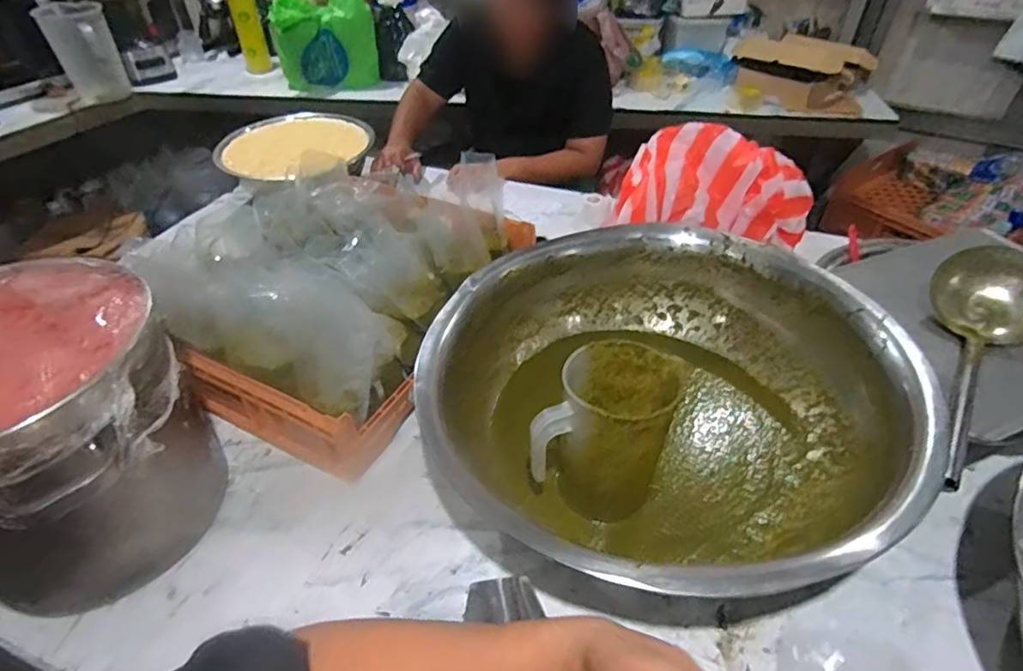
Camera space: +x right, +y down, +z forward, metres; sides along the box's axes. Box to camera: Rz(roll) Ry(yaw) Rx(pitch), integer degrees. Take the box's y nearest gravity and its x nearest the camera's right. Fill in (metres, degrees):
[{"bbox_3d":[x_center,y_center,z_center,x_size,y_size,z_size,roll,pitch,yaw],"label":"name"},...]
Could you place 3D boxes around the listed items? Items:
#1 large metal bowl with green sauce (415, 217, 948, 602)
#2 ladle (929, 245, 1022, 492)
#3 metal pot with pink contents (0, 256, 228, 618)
[{"bbox_3d":[0.193,0.068,0.735,0.565,0.182,0.546,0,43,0],"label":"large metal bowl with green sauce"},{"bbox_3d":[0.553,0.025,0.692,0.135,0.094,0.384,33,52,31],"label":"ladle"},{"bbox_3d":[-0.503,0.128,0.632,0.336,0.295,0.286,33,52,31],"label":"metal pot with pink contents"}]

